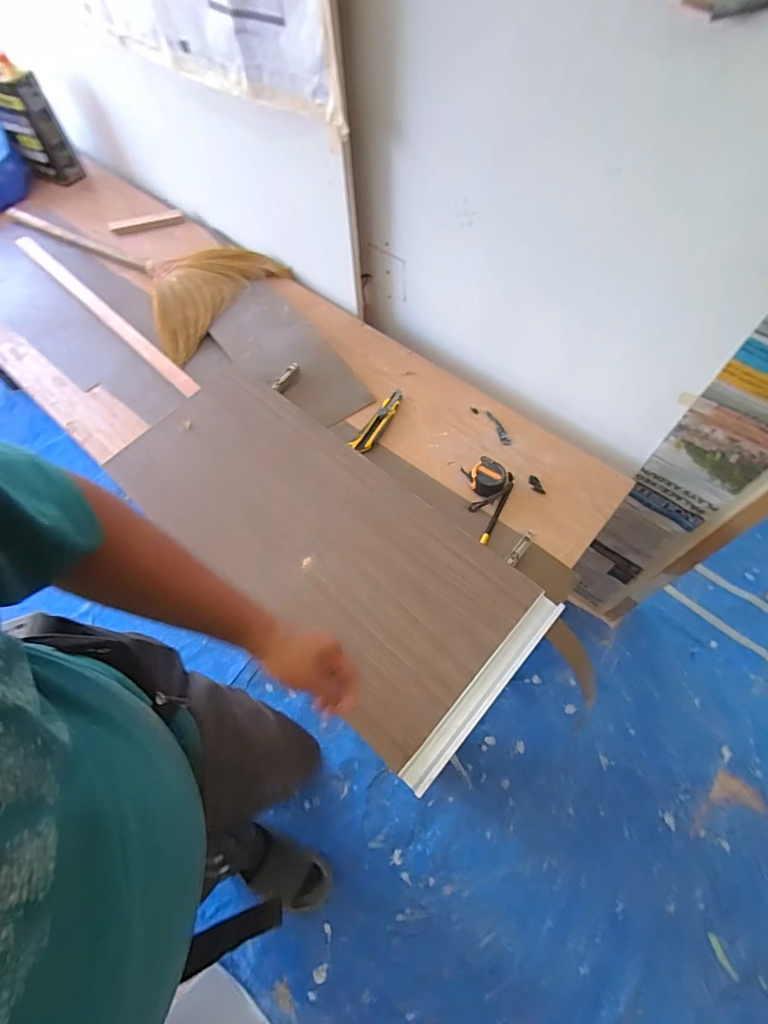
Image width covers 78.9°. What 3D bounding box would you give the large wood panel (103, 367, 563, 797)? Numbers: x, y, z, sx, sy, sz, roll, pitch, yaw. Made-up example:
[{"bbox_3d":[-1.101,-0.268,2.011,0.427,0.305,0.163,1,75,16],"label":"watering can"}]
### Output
[{"bbox_3d":[-0.131,0.027,0.766,0.751,0.012,0.311,37,72,22],"label":"large wood panel"}]

